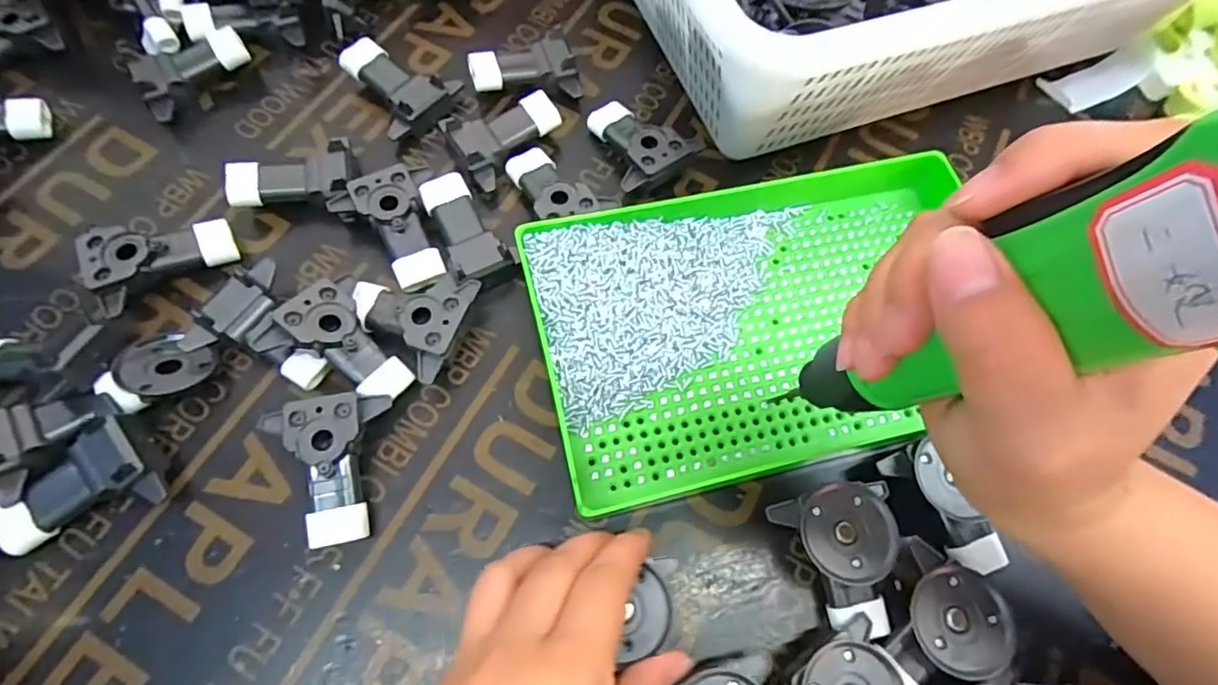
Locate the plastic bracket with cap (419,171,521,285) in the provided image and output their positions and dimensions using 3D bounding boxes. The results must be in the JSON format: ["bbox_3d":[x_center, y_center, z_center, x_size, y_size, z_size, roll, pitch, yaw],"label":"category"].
[{"bbox_3d":[-0.077,-0.062,0.332,0.033,0.023,0.069,-22,70,-11],"label":"plastic bracket with cap"}]

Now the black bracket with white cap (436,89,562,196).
[{"bbox_3d":[-0.059,-0.120,0.356,0.065,0.022,0.046,-26,71,-12],"label":"black bracket with white cap"}]

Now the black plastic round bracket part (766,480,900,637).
[{"bbox_3d":[0.105,0.098,0.269,0.051,0.029,0.062,-10,68,-6],"label":"black plastic round bracket part"}]

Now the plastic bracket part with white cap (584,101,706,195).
[{"bbox_3d":[0.015,-0.121,0.359,0.046,0.027,0.067,-30,71,-14],"label":"plastic bracket part with white cap"}]

